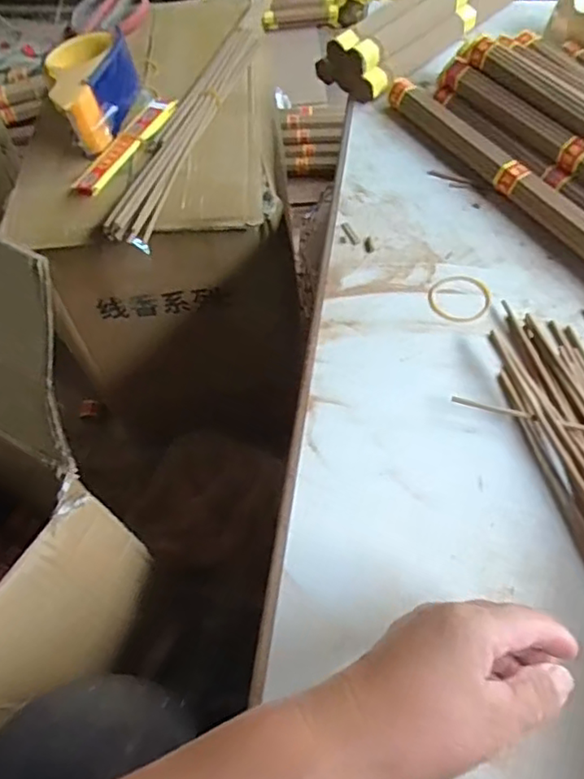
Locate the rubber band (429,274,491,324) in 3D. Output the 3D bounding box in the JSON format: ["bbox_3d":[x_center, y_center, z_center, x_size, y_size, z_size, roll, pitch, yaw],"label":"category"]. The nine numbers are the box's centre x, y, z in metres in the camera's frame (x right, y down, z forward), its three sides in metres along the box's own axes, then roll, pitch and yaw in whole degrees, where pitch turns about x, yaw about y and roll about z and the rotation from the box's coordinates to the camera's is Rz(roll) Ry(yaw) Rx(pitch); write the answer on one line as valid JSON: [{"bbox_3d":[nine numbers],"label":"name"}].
[{"bbox_3d":[0.128,-0.071,0.474,0.046,0.004,0.047,-2,56,4],"label":"rubber band"}]

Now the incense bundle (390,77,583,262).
[{"bbox_3d":[0.185,-0.174,0.517,0.034,0.030,0.310,-28,58,-13],"label":"incense bundle"}]

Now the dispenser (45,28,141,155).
[{"bbox_3d":[-0.212,-0.318,0.655,0.072,0.060,0.143,1,56,6],"label":"dispenser"}]

